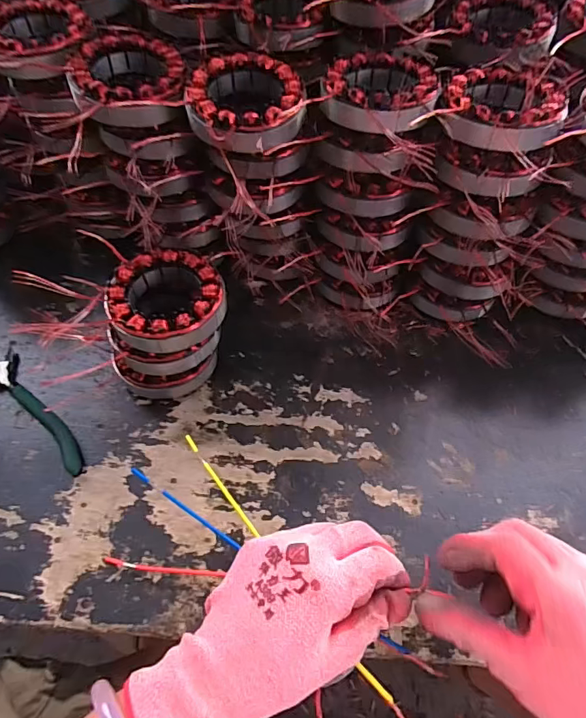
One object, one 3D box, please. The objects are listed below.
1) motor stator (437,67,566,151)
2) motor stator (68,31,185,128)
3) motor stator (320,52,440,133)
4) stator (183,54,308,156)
[{"bbox_3d":[0.154,-0.186,0.333,0.080,0.022,0.094,21,61,13],"label":"motor stator"},{"bbox_3d":[-0.122,-0.209,0.348,0.078,0.033,0.091,-5,59,-3],"label":"motor stator"},{"bbox_3d":[0.067,-0.203,0.344,0.083,0.024,0.083,0,59,0],"label":"motor stator"},{"bbox_3d":[-0.034,-0.189,0.340,0.084,0.029,0.085,4,59,2],"label":"stator"}]

